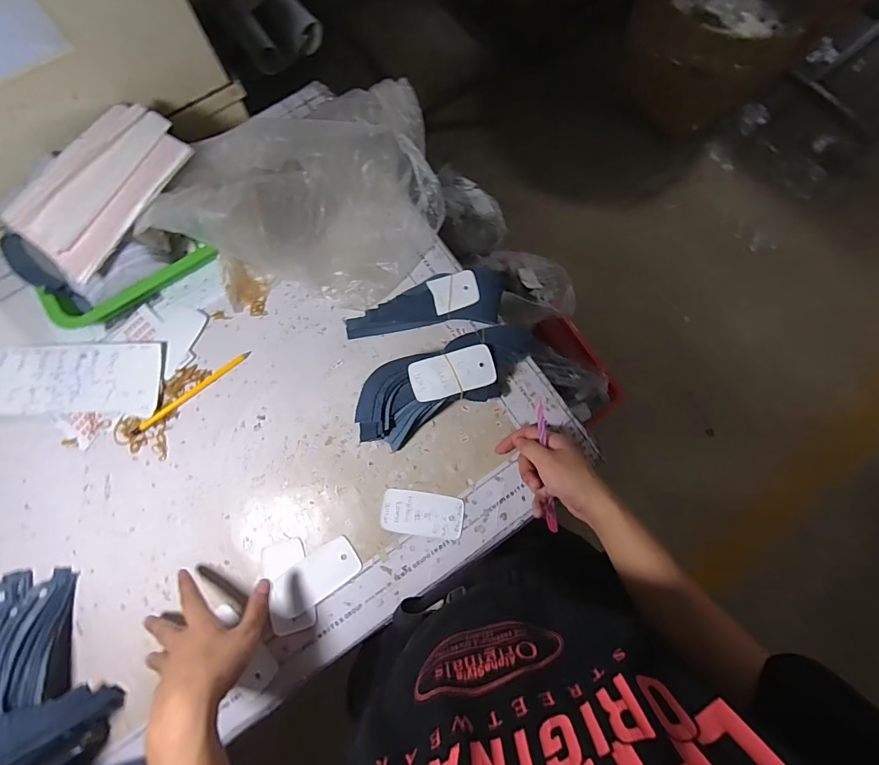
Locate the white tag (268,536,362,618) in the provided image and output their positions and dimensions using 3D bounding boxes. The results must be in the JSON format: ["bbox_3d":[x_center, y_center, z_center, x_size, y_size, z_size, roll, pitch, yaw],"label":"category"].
[{"bbox_3d":[-0.152,0.238,0.512,0.109,0.005,0.053,-32,80,-12],"label":"white tag"}]

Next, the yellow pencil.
[{"bbox_3d":[-0.333,0.013,0.563,0.177,0.012,0.011,-38,81,-8],"label":"yellow pencil"}]

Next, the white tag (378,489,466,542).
[{"bbox_3d":[-0.022,0.168,0.535,0.103,0.004,0.051,9,75,3],"label":"white tag"}]

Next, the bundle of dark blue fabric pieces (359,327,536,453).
[{"bbox_3d":[0.006,-0.002,0.547,0.242,0.054,0.094,-26,80,-6],"label":"bundle of dark blue fabric pieces"}]

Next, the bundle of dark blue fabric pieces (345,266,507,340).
[{"bbox_3d":[-0.019,-0.108,0.579,0.222,0.026,0.075,-11,79,-3],"label":"bundle of dark blue fabric pieces"}]

